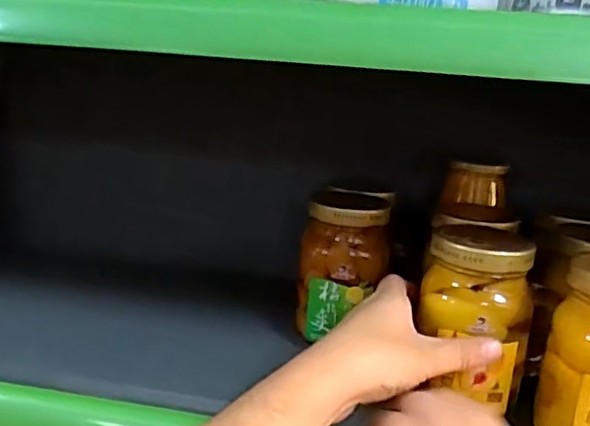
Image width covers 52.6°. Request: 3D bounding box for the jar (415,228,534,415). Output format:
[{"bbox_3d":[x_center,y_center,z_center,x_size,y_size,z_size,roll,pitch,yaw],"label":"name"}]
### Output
[{"bbox_3d":[0.128,0.069,0.445,0.076,0.122,0.084,3,13,-5],"label":"jar"}]

